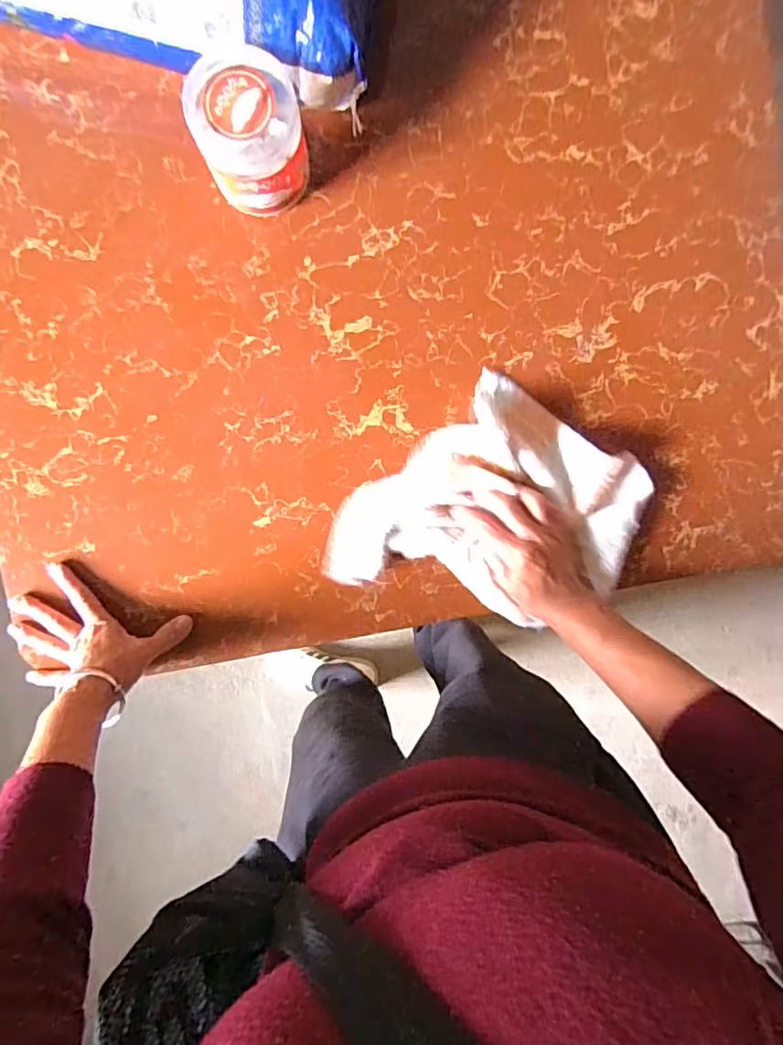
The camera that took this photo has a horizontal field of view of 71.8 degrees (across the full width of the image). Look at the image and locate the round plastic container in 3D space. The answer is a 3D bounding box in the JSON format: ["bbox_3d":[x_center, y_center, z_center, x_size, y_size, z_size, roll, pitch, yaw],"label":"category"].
[{"bbox_3d":[-0.117,-0.325,0.457,0.085,0.087,0.089,0,94,-1],"label":"round plastic container"}]

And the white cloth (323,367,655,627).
[{"bbox_3d":[0.096,-0.003,0.506,0.247,0.032,0.235,30,93,-3],"label":"white cloth"}]

